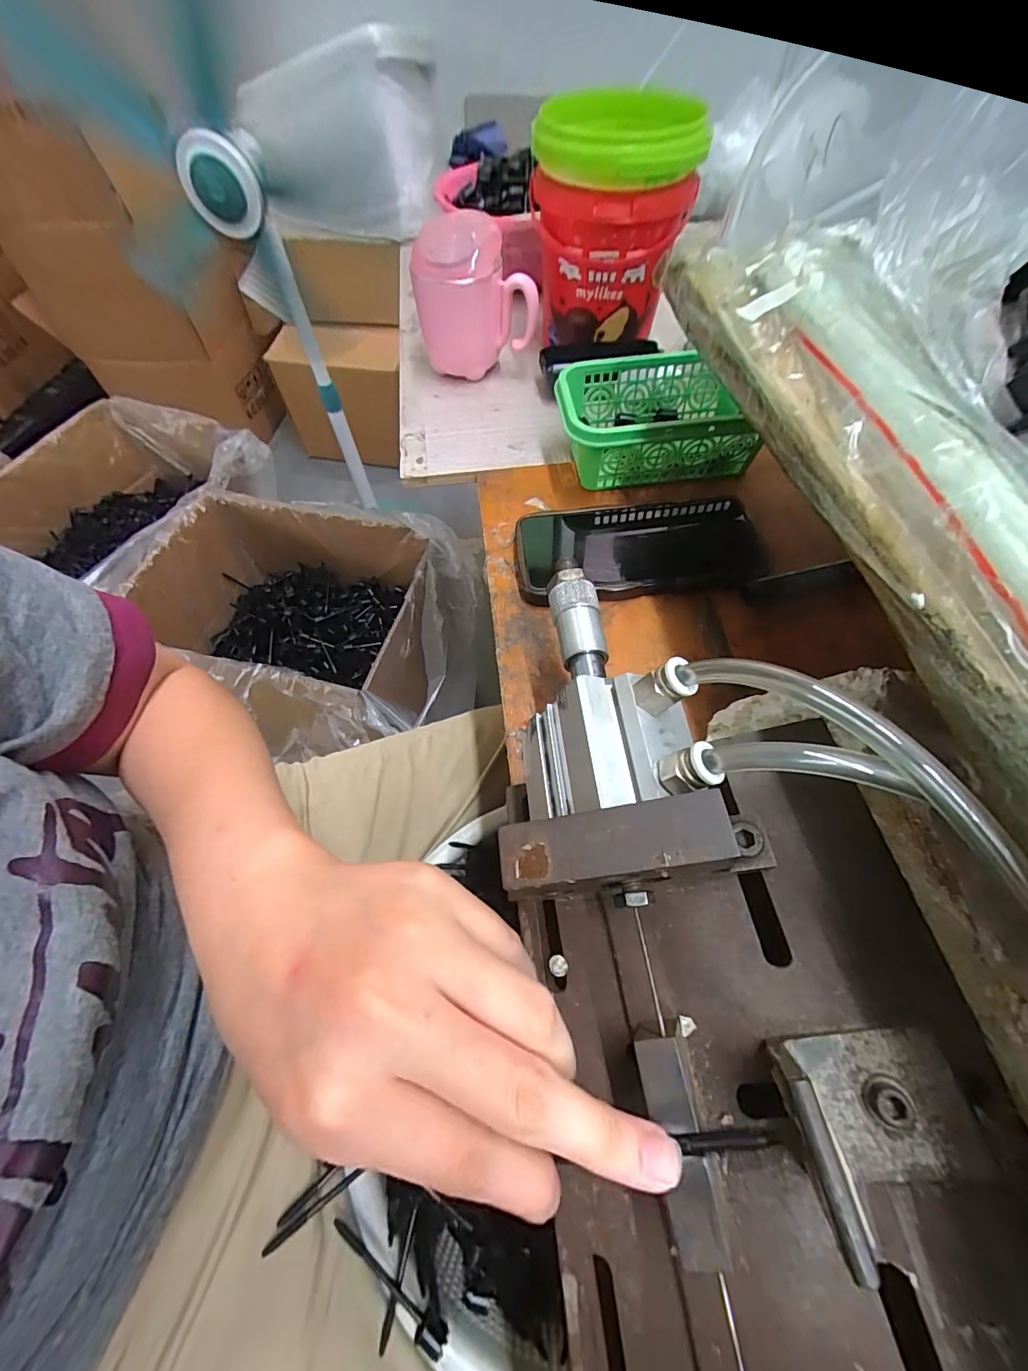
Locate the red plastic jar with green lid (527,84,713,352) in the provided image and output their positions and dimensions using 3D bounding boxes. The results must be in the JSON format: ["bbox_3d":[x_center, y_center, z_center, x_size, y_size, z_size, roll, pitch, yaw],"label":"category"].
[{"bbox_3d":[0.082,-0.398,0.394,0.130,0.142,0.123,6,61,5],"label":"red plastic jar with green lid"}]

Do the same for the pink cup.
[{"bbox_3d":[-0.035,-0.350,0.414,0.108,0.102,0.067,-1,61,1],"label":"pink cup"}]

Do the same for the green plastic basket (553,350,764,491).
[{"bbox_3d":[0.108,-0.202,0.357,0.141,0.061,0.098,-2,61,0],"label":"green plastic basket"}]

